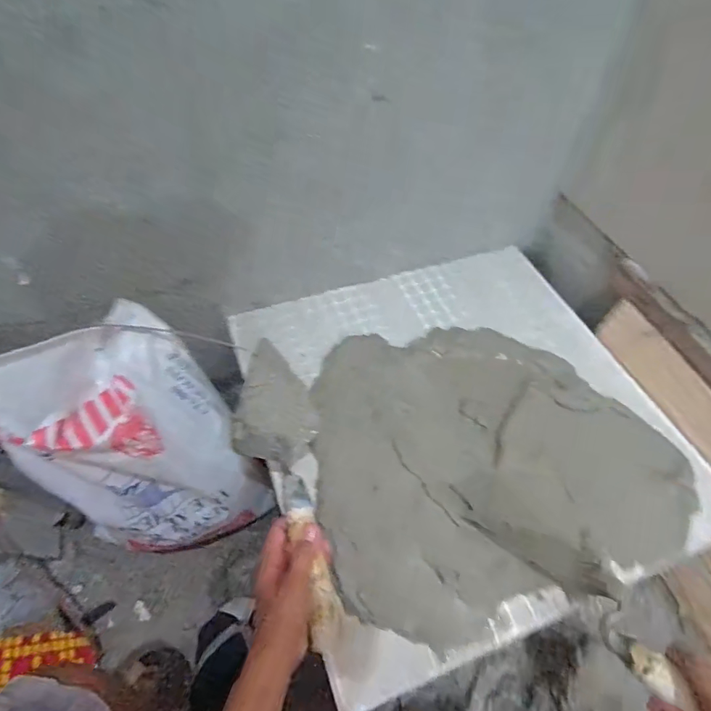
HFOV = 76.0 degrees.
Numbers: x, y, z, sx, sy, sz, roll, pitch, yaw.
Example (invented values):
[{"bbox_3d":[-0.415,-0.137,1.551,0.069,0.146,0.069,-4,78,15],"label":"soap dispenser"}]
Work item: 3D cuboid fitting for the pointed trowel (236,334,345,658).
[{"bbox_3d":[-0.076,0.154,0.548,0.100,0.085,0.333,-15,69,-10],"label":"pointed trowel"}]

